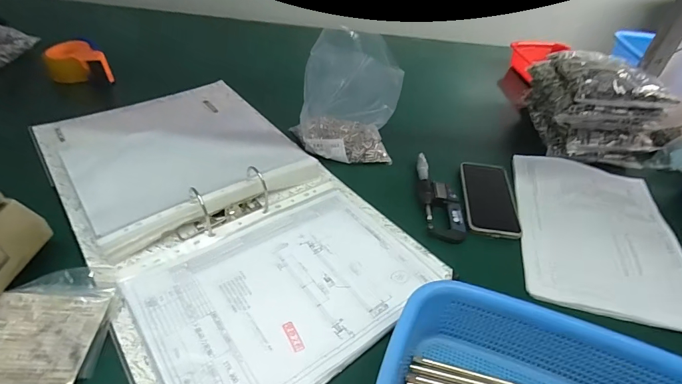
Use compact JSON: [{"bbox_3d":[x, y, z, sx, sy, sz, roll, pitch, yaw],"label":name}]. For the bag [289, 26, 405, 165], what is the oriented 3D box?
[{"bbox_3d":[0.011,-0.158,0.629,0.166,0.178,0.105,14,42,11],"label":"bag"}]

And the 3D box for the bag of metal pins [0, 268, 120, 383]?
[{"bbox_3d":[-0.296,0.139,0.379,0.117,0.016,0.144,4,41,-1],"label":"bag of metal pins"}]

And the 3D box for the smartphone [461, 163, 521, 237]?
[{"bbox_3d":[0.229,0.008,0.590,0.079,0.016,0.152,8,41,4],"label":"smartphone"}]

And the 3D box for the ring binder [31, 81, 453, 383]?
[{"bbox_3d":[-0.179,-0.002,0.549,0.349,0.038,0.608,-26,49,-30],"label":"ring binder"}]

